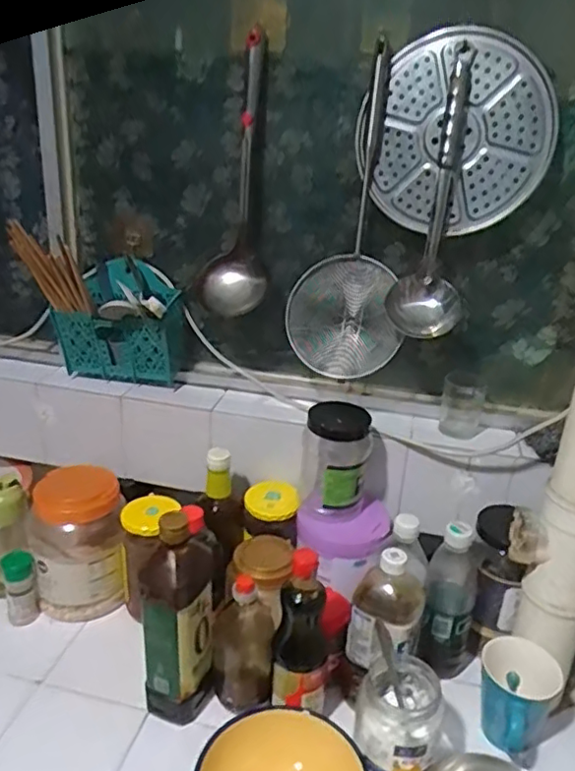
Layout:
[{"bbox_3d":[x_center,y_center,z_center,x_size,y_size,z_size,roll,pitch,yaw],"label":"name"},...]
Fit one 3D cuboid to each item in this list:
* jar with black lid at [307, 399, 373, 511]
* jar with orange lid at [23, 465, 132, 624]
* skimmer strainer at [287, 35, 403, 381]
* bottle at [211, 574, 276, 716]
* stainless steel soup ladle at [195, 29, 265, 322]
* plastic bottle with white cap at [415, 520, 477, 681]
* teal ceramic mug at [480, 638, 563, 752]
[{"bbox_3d":[0.069,0.099,0.837,0.082,0.138,0.084,3,22,-1],"label":"jar with black lid"},{"bbox_3d":[-0.312,0.230,0.894,0.126,0.193,0.128,-9,26,-28],"label":"jar with orange lid"},{"bbox_3d":[0.083,-0.207,0.821,0.154,0.382,0.098,3,22,-1],"label":"skimmer strainer"},{"bbox_3d":[-0.055,0.312,0.760,0.076,0.177,0.077,3,22,-2],"label":"bottle"},{"bbox_3d":[-0.073,-0.282,0.847,0.095,0.357,0.093,-1,23,-10],"label":"stainless steel soup ladle"},{"bbox_3d":[0.216,0.278,0.799,0.069,0.216,0.071,11,24,18],"label":"plastic bottle with white cap"},{"bbox_3d":[0.262,0.373,0.703,0.085,0.108,0.094,11,24,18],"label":"teal ceramic mug"}]

